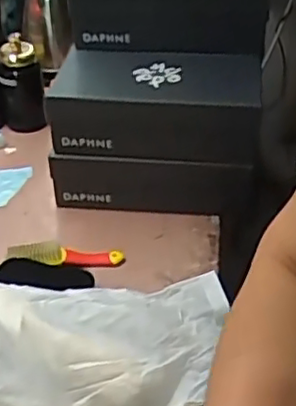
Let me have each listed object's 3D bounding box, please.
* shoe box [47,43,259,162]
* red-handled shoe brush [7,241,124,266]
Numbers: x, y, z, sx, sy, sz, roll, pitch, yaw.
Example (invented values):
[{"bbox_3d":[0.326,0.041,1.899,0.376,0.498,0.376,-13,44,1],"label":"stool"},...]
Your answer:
[{"bbox_3d":[0.015,-0.152,0.991,0.304,0.102,0.162,2,36,2],"label":"shoe box"},{"bbox_3d":[-0.113,0.071,0.916,0.153,0.021,0.039,6,34,-15],"label":"red-handled shoe brush"}]

